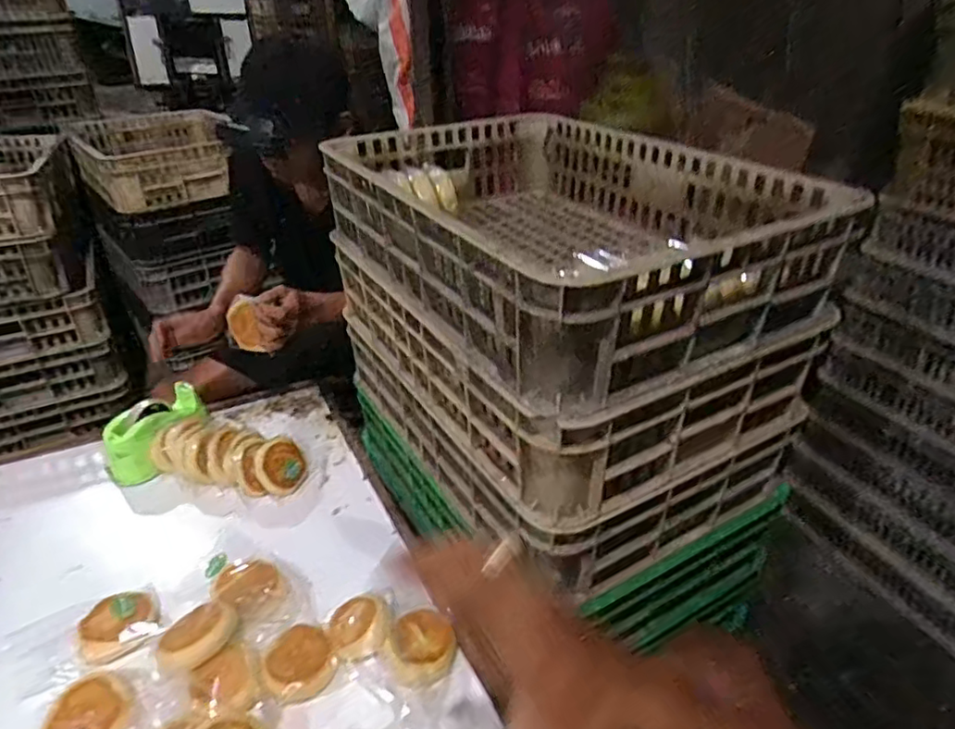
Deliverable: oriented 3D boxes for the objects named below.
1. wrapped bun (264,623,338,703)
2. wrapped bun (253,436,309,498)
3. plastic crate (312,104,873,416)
[{"bbox_3d":[-0.230,0.384,0.789,0.085,0.032,0.085,-15,35,-22],"label":"wrapped bun"},{"bbox_3d":[-0.354,0.181,1.087,0.083,0.097,0.027,-38,9,-36],"label":"wrapped bun"},{"bbox_3d":[0.085,-0.189,0.793,0.411,0.155,0.609,-19,37,-26],"label":"plastic crate"}]

